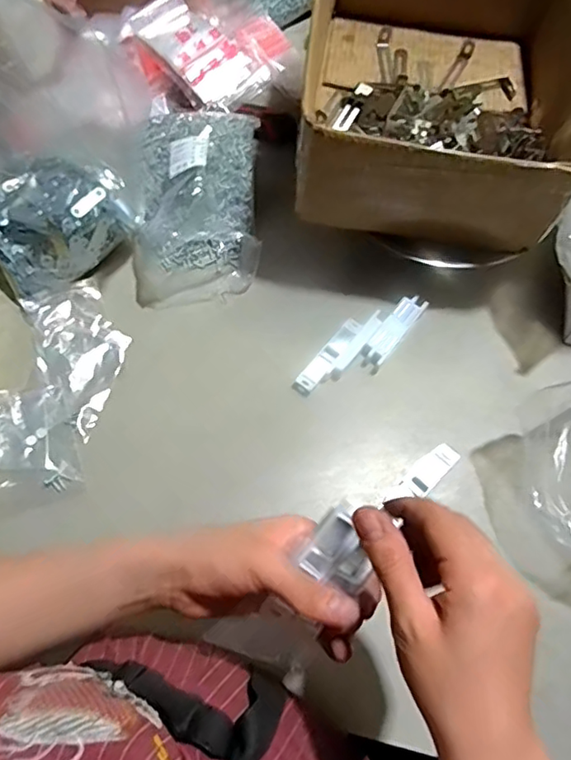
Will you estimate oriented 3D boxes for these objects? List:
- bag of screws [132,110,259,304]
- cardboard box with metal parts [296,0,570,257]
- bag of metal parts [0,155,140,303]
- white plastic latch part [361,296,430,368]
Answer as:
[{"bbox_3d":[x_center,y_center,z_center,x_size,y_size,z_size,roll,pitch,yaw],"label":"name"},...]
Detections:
[{"bbox_3d":[-0.099,-0.204,0.630,0.131,0.086,0.222,-2,67,-4],"label":"bag of screws"},{"bbox_3d":[0.158,-0.308,0.587,0.254,0.124,0.318,10,67,2],"label":"cardboard box with metal parts"},{"bbox_3d":[-0.242,-0.172,0.604,0.149,0.063,0.115,-33,73,-15],"label":"bag of metal parts"},{"bbox_3d":[0.115,-0.052,0.609,0.026,0.026,0.091,37,70,12],"label":"white plastic latch part"}]

